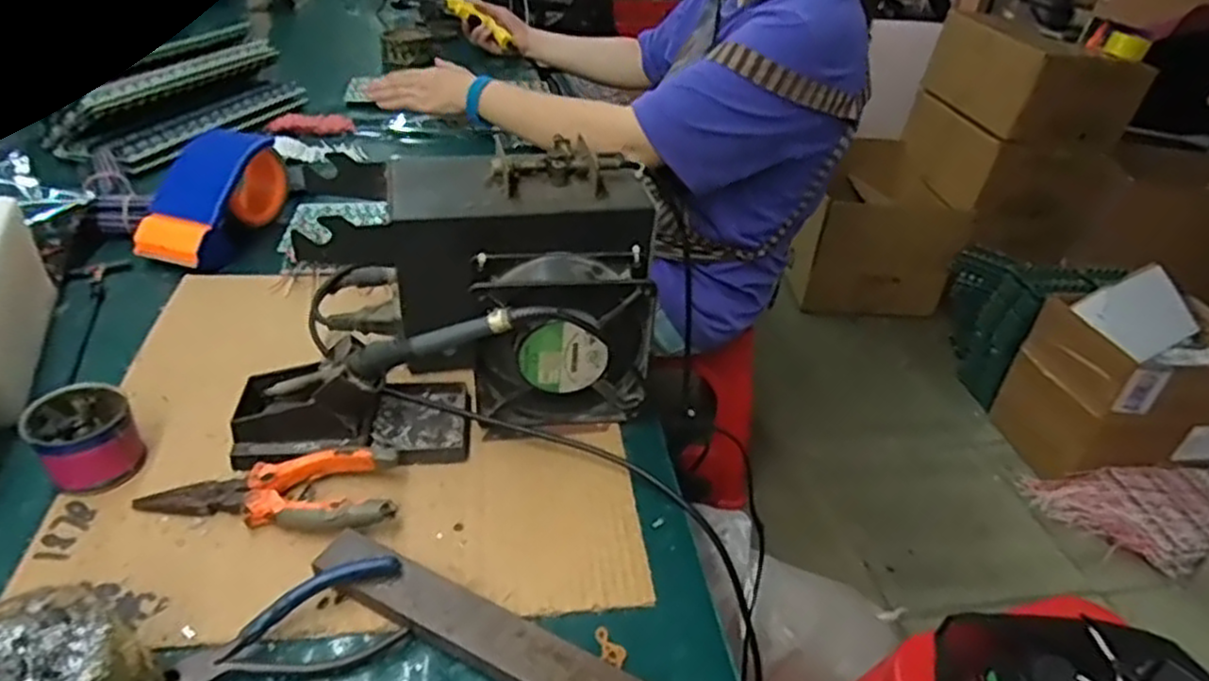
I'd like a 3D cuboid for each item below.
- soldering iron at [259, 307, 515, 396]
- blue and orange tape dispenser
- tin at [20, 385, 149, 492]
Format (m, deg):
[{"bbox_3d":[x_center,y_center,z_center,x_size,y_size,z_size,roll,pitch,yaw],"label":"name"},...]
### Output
[{"bbox_3d":[-0.140,0.014,0.471,0.173,0.021,0.020,-17,32,13],"label":"soldering iron"},{"bbox_3d":[-0.378,-0.138,0.696,0.095,0.078,0.146,7,34,1],"label":"blue and orange tape dispenser"},{"bbox_3d":[-0.326,0.065,0.463,0.055,0.053,0.055,-24,44,-37],"label":"tin"}]

